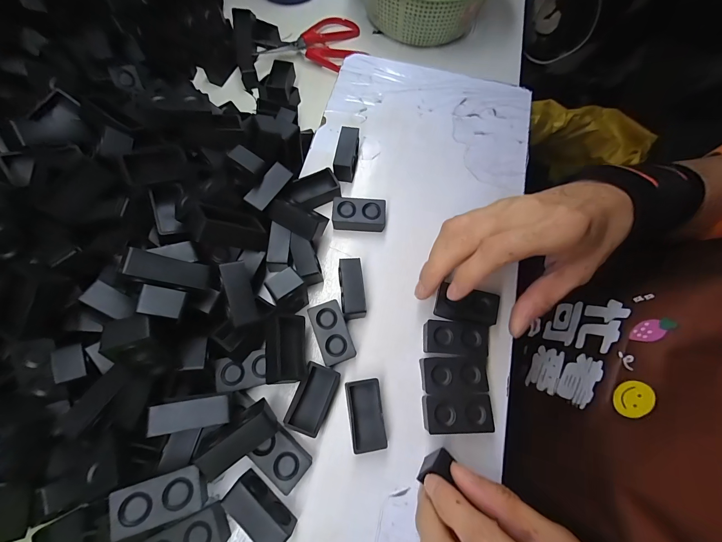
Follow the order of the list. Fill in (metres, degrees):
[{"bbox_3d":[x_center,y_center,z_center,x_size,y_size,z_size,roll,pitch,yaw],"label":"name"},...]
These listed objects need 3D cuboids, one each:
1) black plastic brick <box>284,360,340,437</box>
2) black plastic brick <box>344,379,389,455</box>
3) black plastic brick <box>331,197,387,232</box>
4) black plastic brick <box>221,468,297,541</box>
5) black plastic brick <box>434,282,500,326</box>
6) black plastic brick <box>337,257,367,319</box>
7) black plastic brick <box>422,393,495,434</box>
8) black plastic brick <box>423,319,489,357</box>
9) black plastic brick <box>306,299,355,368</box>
[{"bbox_3d":[-0.032,0.084,0.209,0.023,0.019,0.041,22,70,6],"label":"black plastic brick"},{"bbox_3d":[0.004,0.095,0.209,0.023,0.012,0.042,-7,70,-5],"label":"black plastic brick"},{"bbox_3d":[-0.002,-0.046,0.259,0.042,0.018,0.023,4,70,-1],"label":"black plastic brick"},{"bbox_3d":[-0.059,0.140,0.185,0.041,0.023,0.019,38,73,11],"label":"black plastic brick"},{"bbox_3d":[0.077,0.027,0.232,0.040,0.019,0.024,13,70,2],"label":"black plastic brick"},{"bbox_3d":[-0.007,0.015,0.233,0.017,0.024,0.045,-5,70,-4],"label":"black plastic brick"},{"bbox_3d":[0.063,0.094,0.210,0.044,0.016,0.023,0,70,-2],"label":"black plastic brick"},{"bbox_3d":[0.066,0.049,0.227,0.044,0.018,0.023,6,70,0],"label":"black plastic brick"},{"bbox_3d":[-0.021,0.045,0.226,0.023,0.016,0.043,-20,72,-9],"label":"black plastic brick"}]

